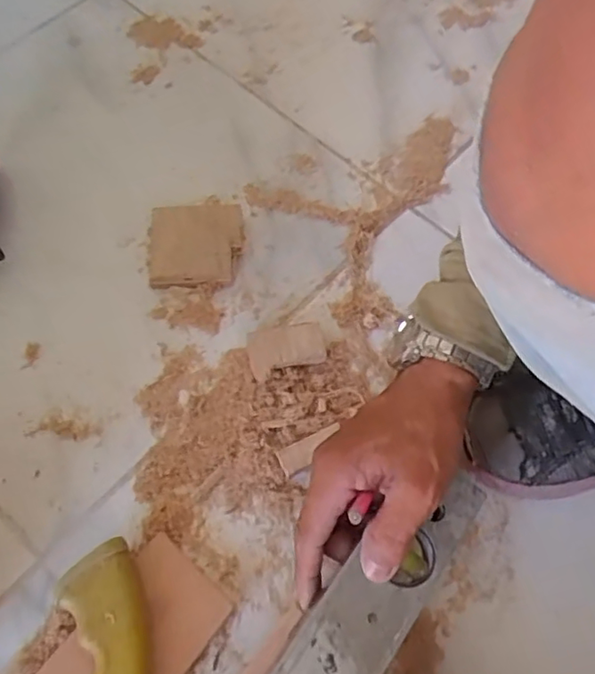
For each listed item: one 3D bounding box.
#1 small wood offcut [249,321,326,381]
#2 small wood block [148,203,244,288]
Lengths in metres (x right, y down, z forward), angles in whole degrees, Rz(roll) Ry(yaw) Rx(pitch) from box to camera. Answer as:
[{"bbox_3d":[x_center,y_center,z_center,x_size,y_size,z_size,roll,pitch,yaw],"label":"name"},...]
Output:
[{"bbox_3d":[-0.009,0.010,0.460,0.058,0.024,0.033,-15,69,-8],"label":"small wood offcut"},{"bbox_3d":[-0.084,-0.075,0.498,0.078,0.021,0.069,-8,68,-5],"label":"small wood block"}]

